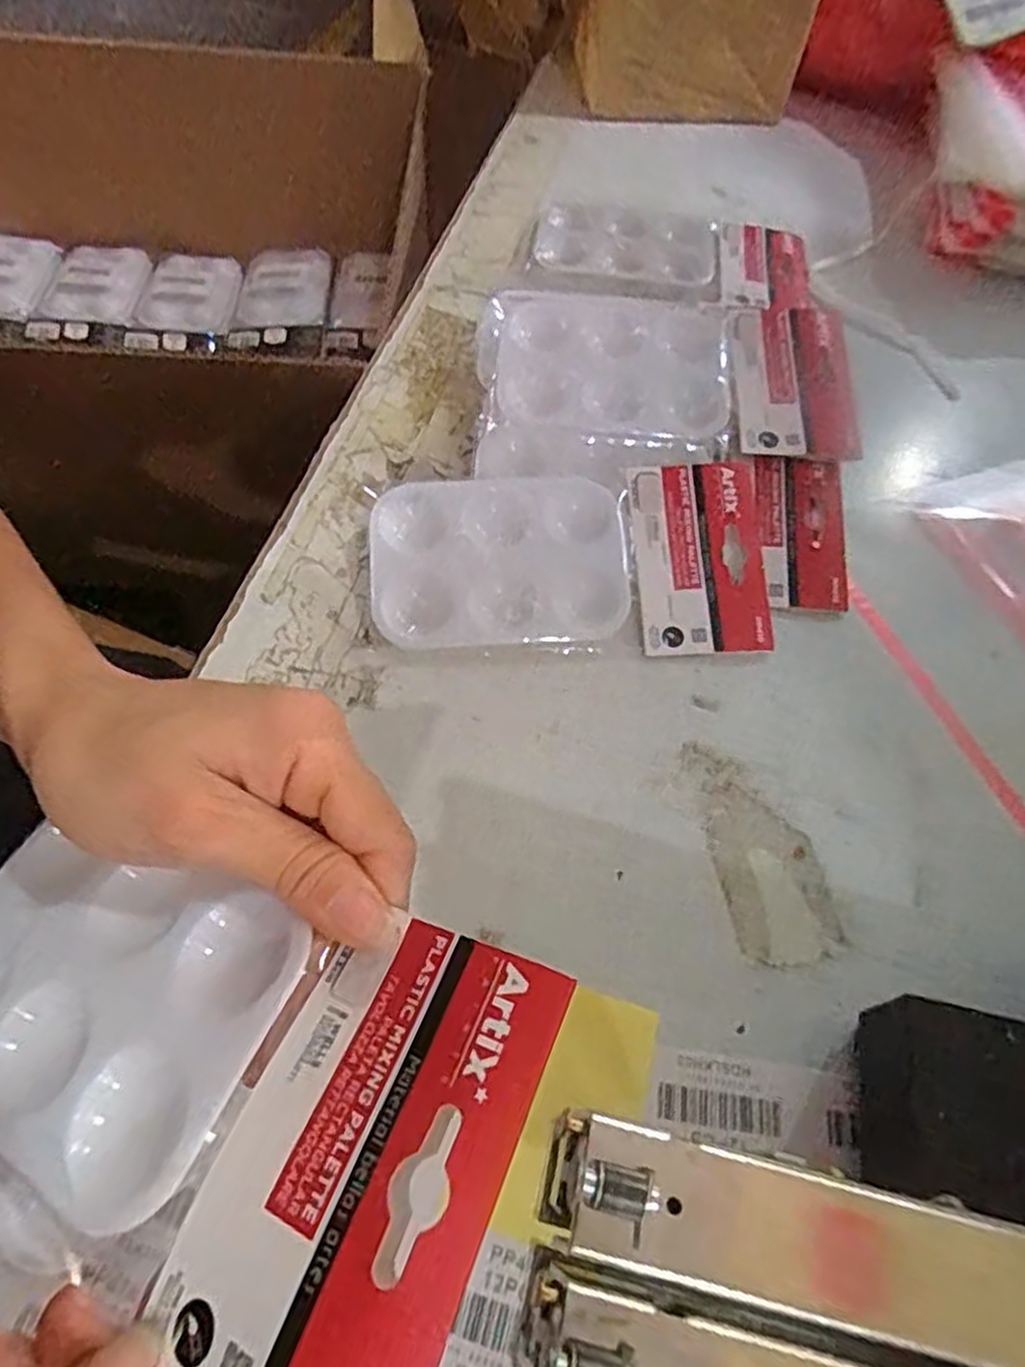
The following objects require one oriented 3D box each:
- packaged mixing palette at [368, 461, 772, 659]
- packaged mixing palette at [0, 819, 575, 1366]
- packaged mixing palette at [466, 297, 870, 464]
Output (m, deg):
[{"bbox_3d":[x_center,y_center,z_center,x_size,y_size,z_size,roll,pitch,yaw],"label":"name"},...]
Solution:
[{"bbox_3d":[0.029,-0.060,0.368,0.191,0.013,0.097,-1,77,-4],"label":"packaged mixing palette"},{"bbox_3d":[-0.087,0.098,0.192,0.187,0.023,0.095,8,57,26],"label":"packaged mixing palette"},{"bbox_3d":[0.084,-0.175,0.414,0.200,0.022,0.120,1,68,-2],"label":"packaged mixing palette"}]

